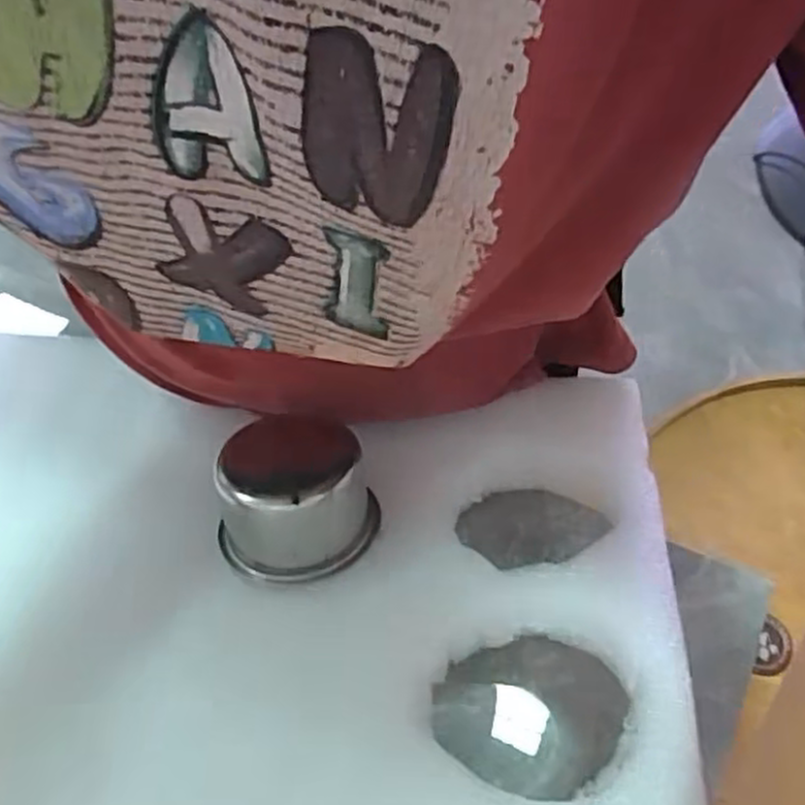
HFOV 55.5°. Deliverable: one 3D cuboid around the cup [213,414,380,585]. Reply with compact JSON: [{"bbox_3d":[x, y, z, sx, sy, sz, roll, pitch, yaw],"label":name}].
[{"bbox_3d":[-0.055,0.045,0.367,0.083,0.049,0.070,11,44,12],"label":"cup"}]

